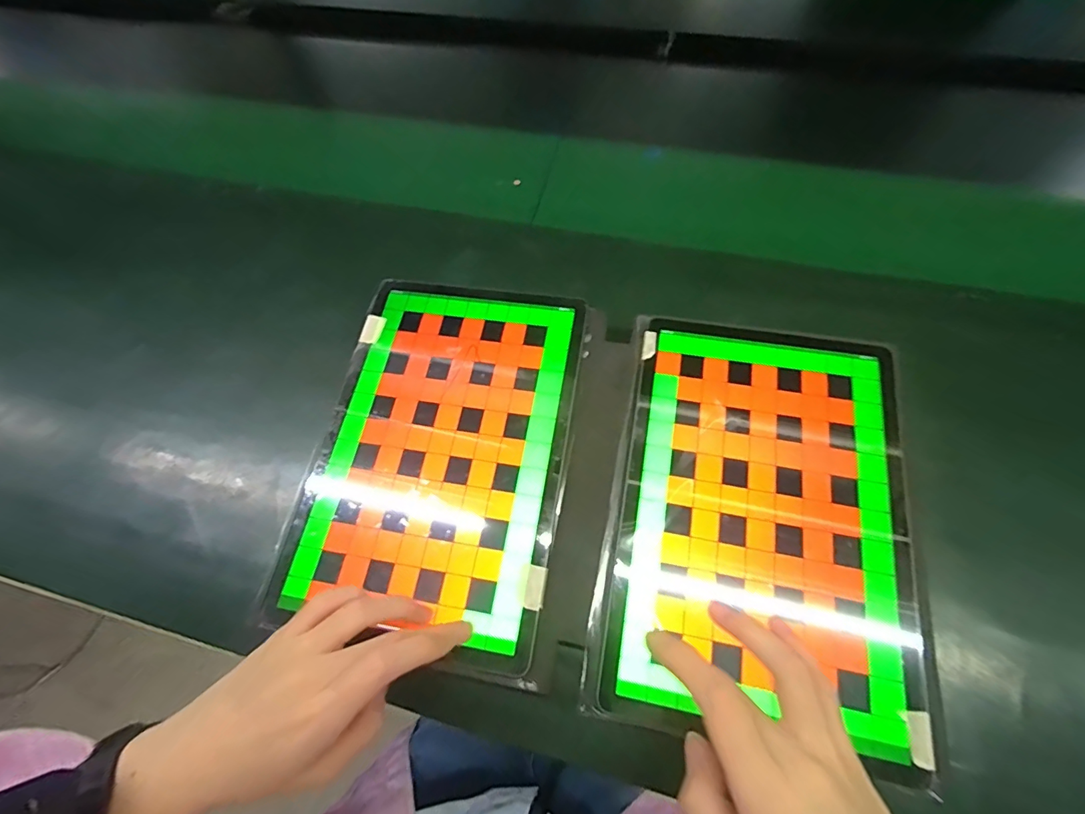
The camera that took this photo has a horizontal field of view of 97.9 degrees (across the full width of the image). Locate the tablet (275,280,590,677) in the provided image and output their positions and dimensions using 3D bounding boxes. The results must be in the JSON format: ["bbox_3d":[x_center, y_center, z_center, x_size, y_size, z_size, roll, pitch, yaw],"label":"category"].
[{"bbox_3d":[-0.066,0.022,0.322,0.162,0.004,0.241,9,68,8],"label":"tablet"}]

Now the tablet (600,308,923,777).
[{"bbox_3d":[0.135,0.059,0.292,0.163,0.005,0.247,9,68,9],"label":"tablet"}]

